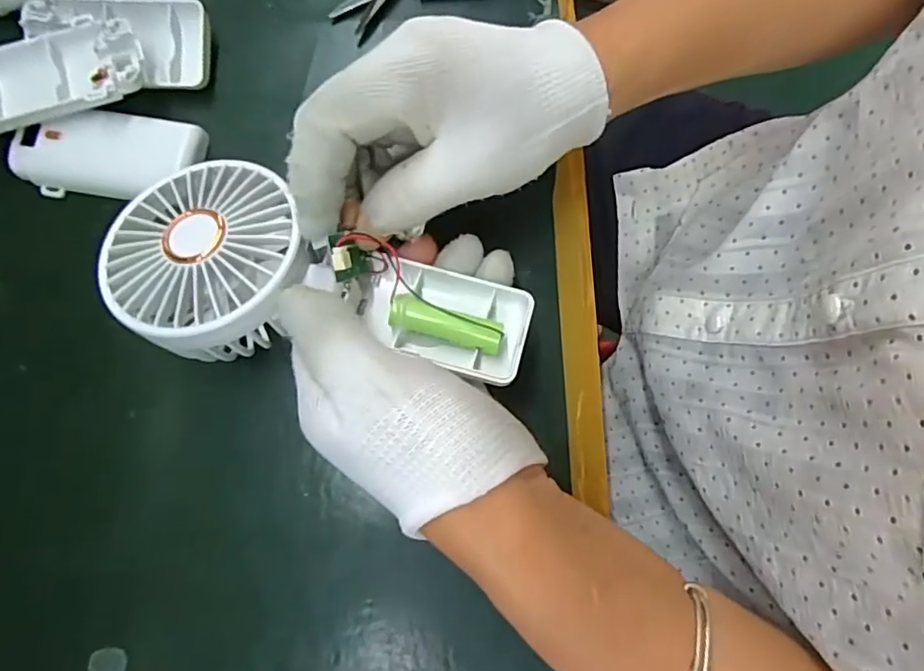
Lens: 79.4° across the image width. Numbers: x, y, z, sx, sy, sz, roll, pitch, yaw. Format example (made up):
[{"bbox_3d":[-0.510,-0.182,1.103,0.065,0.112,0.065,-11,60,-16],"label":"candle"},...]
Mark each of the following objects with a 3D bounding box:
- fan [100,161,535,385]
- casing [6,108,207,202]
[{"bbox_3d":[-0.061,-0.025,0.239,0.180,0.038,0.085,12,78,-3],"label":"fan"},{"bbox_3d":[-0.181,-0.093,0.286,0.091,0.019,0.038,2,78,-1],"label":"casing"}]

